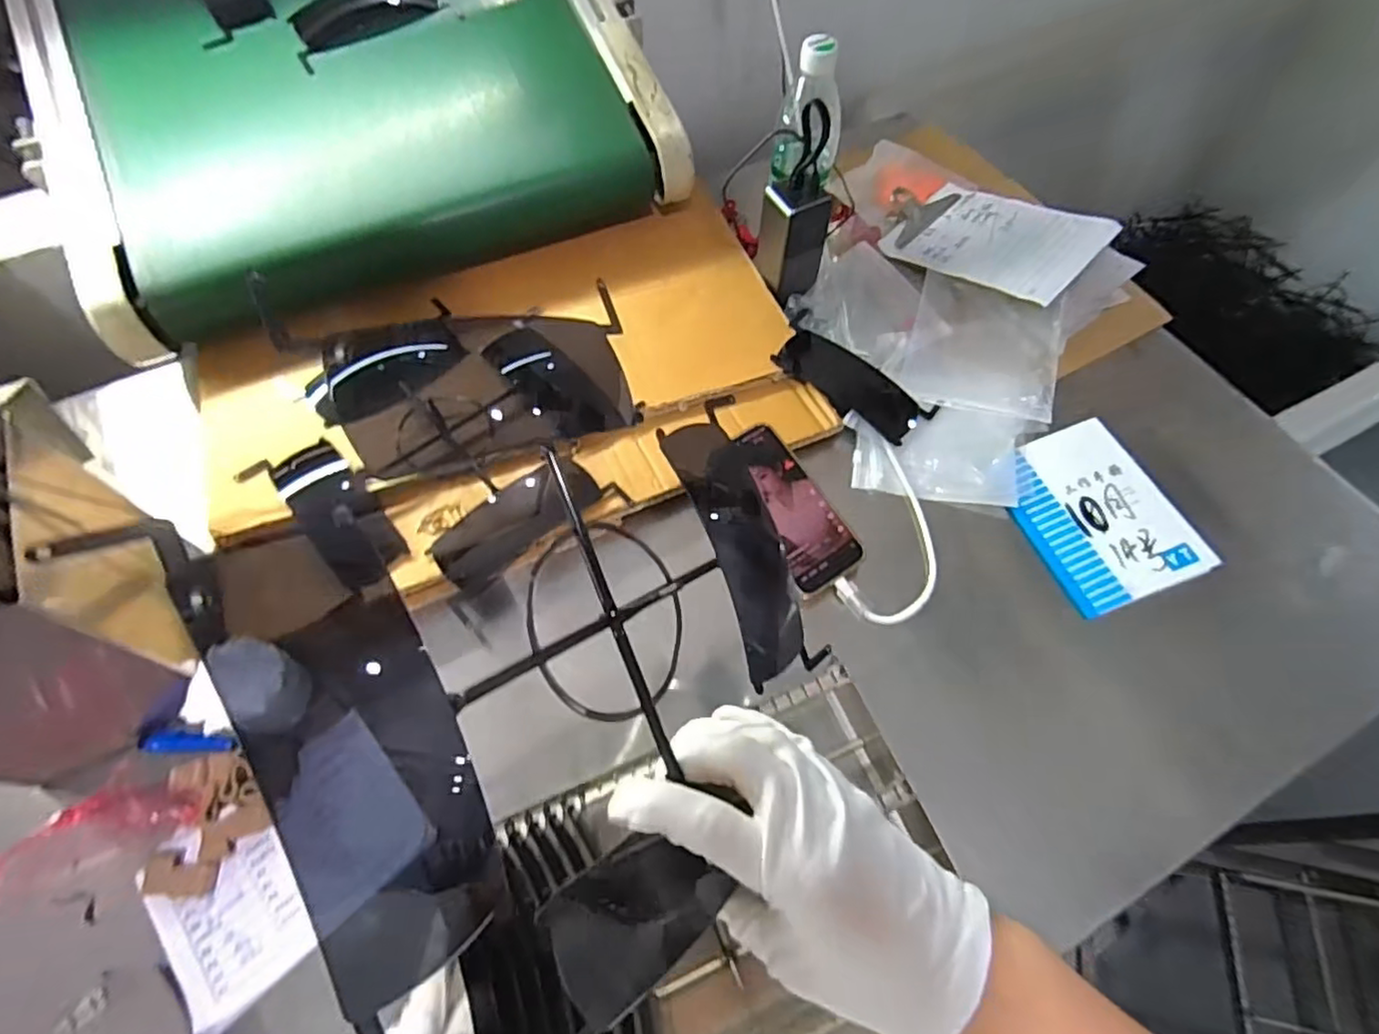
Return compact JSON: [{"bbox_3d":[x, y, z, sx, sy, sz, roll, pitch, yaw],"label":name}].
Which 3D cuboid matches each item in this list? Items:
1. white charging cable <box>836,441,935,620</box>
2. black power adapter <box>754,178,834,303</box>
[{"bbox_3d":[0.194,0.015,0.608,0.079,0.014,0.183,22,63,11],"label":"white charging cable"},{"bbox_3d":[0.105,-0.294,0.697,0.060,0.103,0.059,-27,65,-14],"label":"black power adapter"}]

